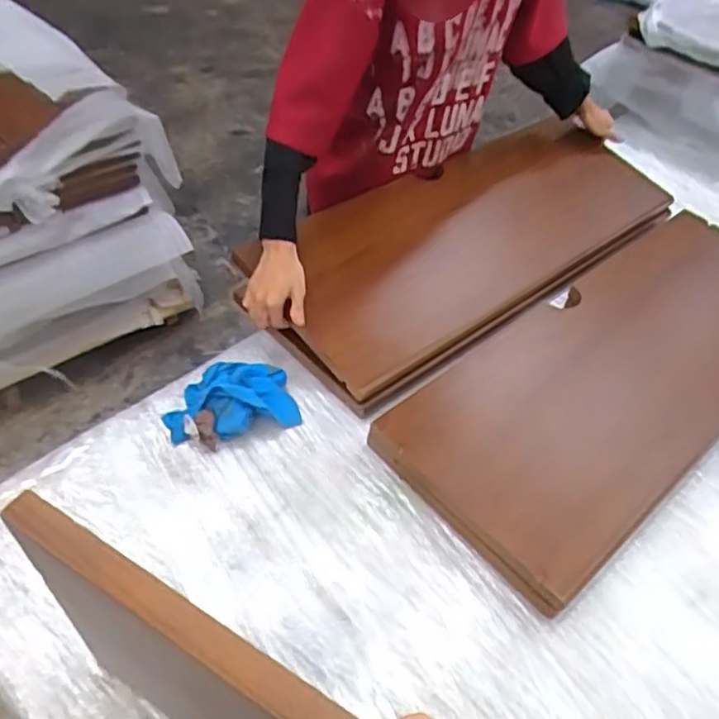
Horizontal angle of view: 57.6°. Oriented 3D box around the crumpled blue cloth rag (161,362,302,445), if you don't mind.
[{"bbox_3d":[-0.177,0.058,0.920,0.188,0.057,0.101,-3,47,-10],"label":"crumpled blue cloth rag"}]

